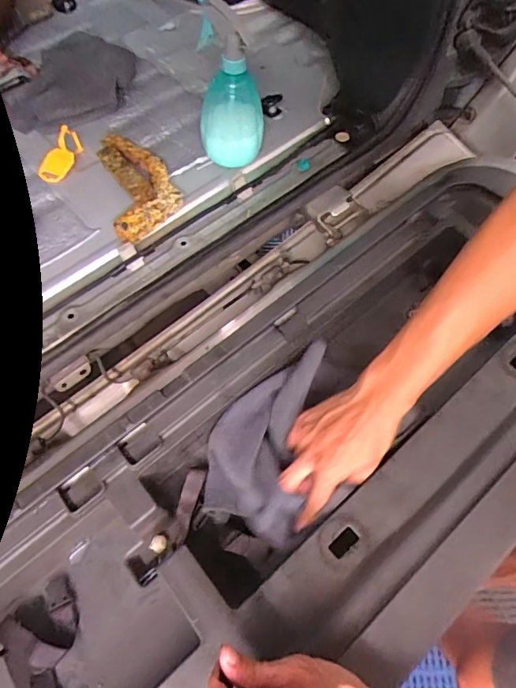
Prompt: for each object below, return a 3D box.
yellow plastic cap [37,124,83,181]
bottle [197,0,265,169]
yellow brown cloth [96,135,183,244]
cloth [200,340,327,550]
[{"bbox_3d":[-0.288,-0.273,0.651,0.042,0.033,0.081,26,89,4],"label":"yellow plastic cap"},{"bbox_3d":[-0.037,-0.327,0.580,0.085,0.196,0.073,-3,64,0],"label":"bottle"},{"bbox_3d":[-0.165,-0.230,0.616,0.094,0.039,0.198,-17,65,-7],"label":"yellow brown cloth"},{"bbox_3d":[0.011,0.089,0.481,0.104,0.024,0.210,17,68,5],"label":"cloth"}]

